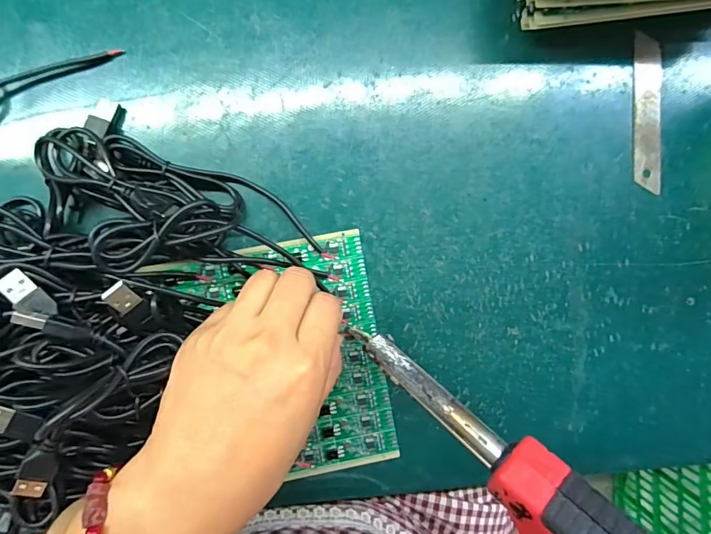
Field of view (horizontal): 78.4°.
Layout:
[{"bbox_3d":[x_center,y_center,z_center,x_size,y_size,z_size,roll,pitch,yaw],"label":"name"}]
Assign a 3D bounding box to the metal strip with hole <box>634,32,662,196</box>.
[{"bbox_3d":[0.186,-0.098,0.278,0.019,0.005,0.099,1,92,5],"label":"metal strip with hole"}]

